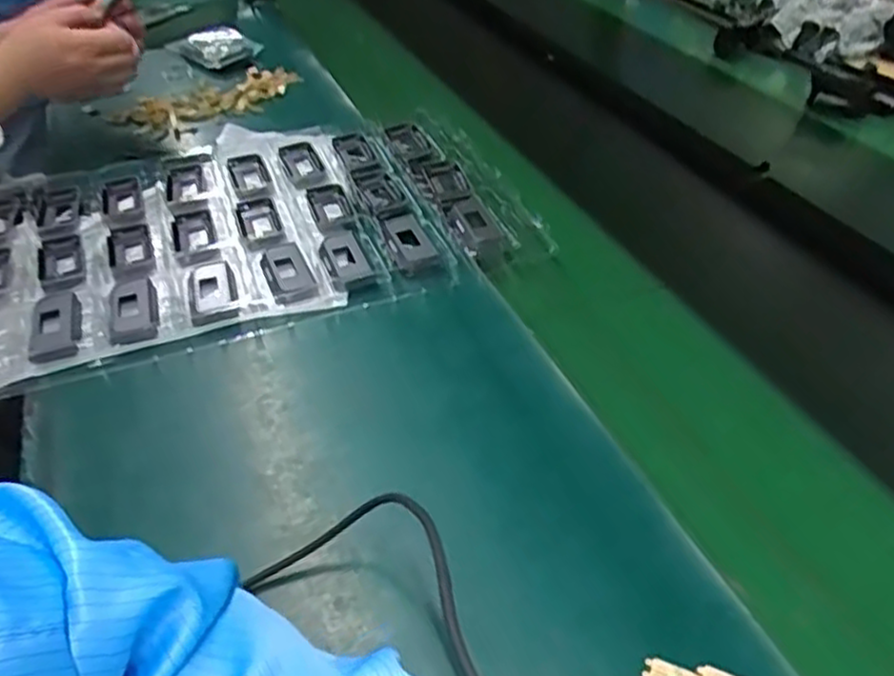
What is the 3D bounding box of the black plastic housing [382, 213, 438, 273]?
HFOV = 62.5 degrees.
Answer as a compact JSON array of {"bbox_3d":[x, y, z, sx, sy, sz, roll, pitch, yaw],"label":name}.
[{"bbox_3d":[-0.035,-0.085,0.640,0.037,0.009,0.079,-16,44,-14],"label":"black plastic housing"}]

